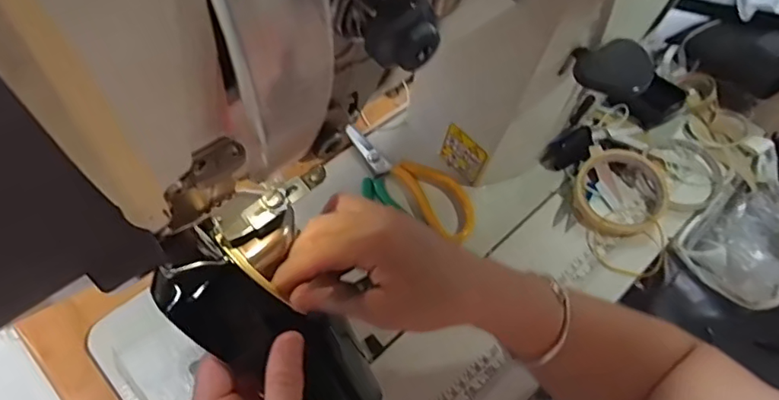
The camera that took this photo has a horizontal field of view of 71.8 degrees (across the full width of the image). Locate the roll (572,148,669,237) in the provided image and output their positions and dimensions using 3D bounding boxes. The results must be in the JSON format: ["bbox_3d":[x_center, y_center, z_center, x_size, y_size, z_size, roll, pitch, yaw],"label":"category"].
[{"bbox_3d":[0.238,-0.014,0.548,0.090,0.028,0.108,21,58,13],"label":"roll"}]

